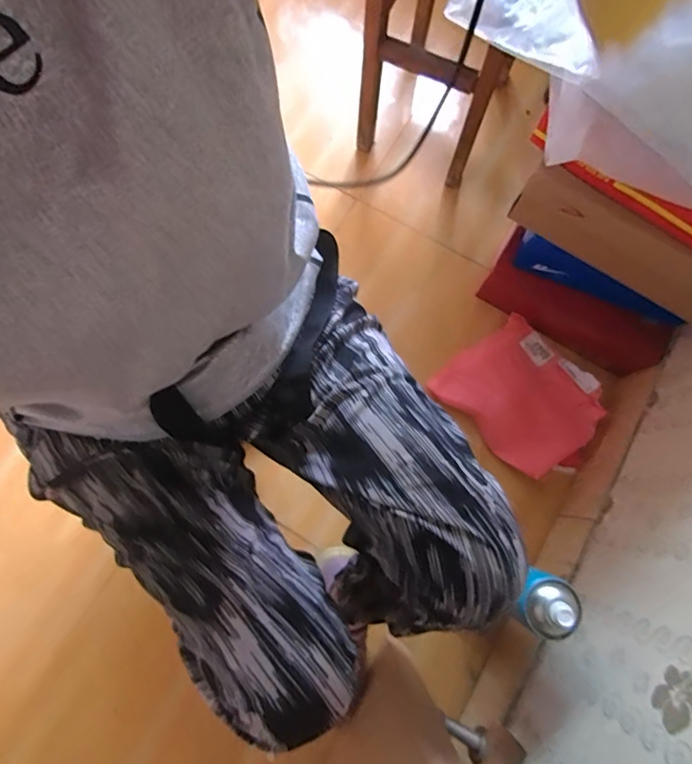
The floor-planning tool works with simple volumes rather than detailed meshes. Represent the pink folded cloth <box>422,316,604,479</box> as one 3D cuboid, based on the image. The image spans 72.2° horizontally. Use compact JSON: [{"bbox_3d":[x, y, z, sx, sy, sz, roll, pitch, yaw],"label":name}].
[{"bbox_3d":[0.316,0.032,0.838,0.214,0.041,0.270,-41,81,-10],"label":"pink folded cloth"}]

